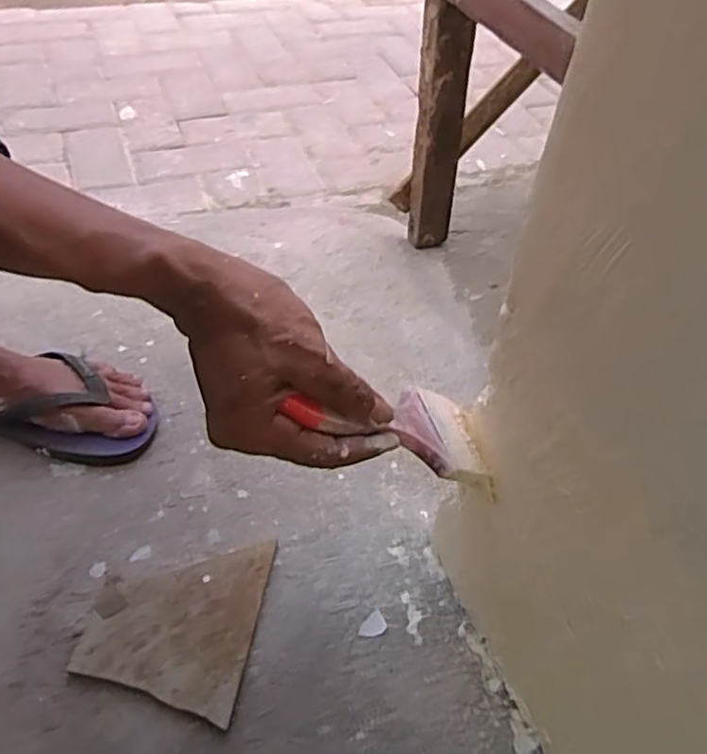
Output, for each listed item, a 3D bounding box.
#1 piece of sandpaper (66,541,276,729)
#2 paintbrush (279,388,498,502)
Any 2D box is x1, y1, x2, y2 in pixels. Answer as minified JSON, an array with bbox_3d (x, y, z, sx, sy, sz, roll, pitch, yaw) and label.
[{"bbox_3d":[-0.142,0.190,0.523,0.128,0.013,0.137,9,44,4],"label":"piece of sandpaper"},{"bbox_3d":[0.022,0.031,0.385,0.161,0.022,0.065,13,32,-42],"label":"paintbrush"}]

